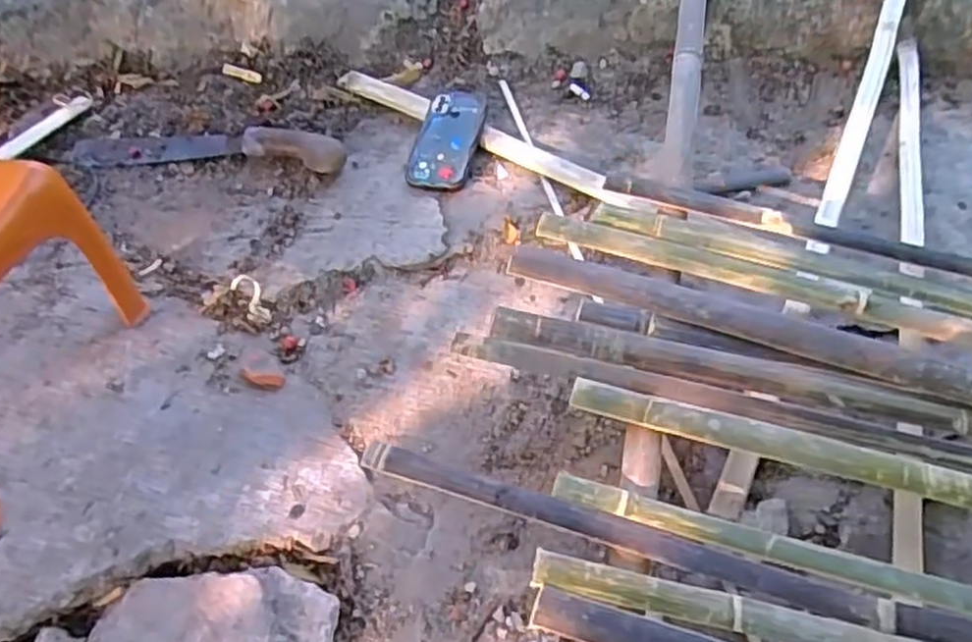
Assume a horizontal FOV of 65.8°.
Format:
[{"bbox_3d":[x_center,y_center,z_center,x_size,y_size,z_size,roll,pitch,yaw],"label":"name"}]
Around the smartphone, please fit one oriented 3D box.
[{"bbox_3d":[-0.050,-0.252,1.013,0.082,0.014,0.186,10,60,4],"label":"smartphone"}]

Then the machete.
[{"bbox_3d":[-0.383,-0.236,1.026,0.399,0.030,0.061,5,53,8],"label":"machete"}]

